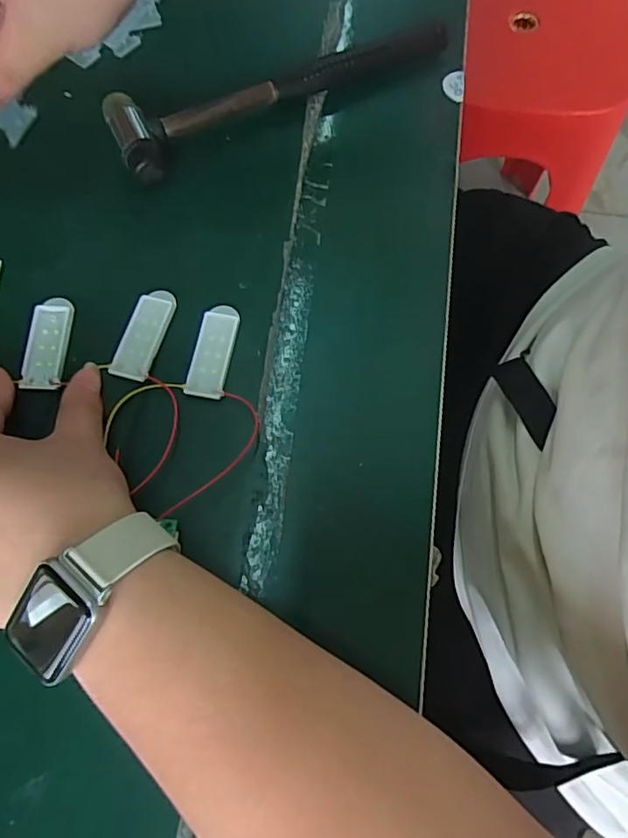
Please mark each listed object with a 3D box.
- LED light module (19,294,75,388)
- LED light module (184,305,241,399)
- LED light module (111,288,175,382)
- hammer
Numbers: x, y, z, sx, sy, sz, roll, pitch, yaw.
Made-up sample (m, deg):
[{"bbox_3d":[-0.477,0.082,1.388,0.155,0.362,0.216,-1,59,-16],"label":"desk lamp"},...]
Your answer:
[{"bbox_3d":[-0.151,-0.043,0.311,0.022,0.005,0.056,1,72,-1],"label":"LED light module"},{"bbox_3d":[-0.057,-0.039,0.310,0.022,0.004,0.056,8,72,1],"label":"LED light module"},{"bbox_3d":[-0.097,-0.049,0.311,0.024,0.004,0.056,17,72,4],"label":"LED light module"},{"bbox_3d":[-0.023,-0.225,0.366,0.233,0.024,0.055,-31,75,-11],"label":"hammer"}]

